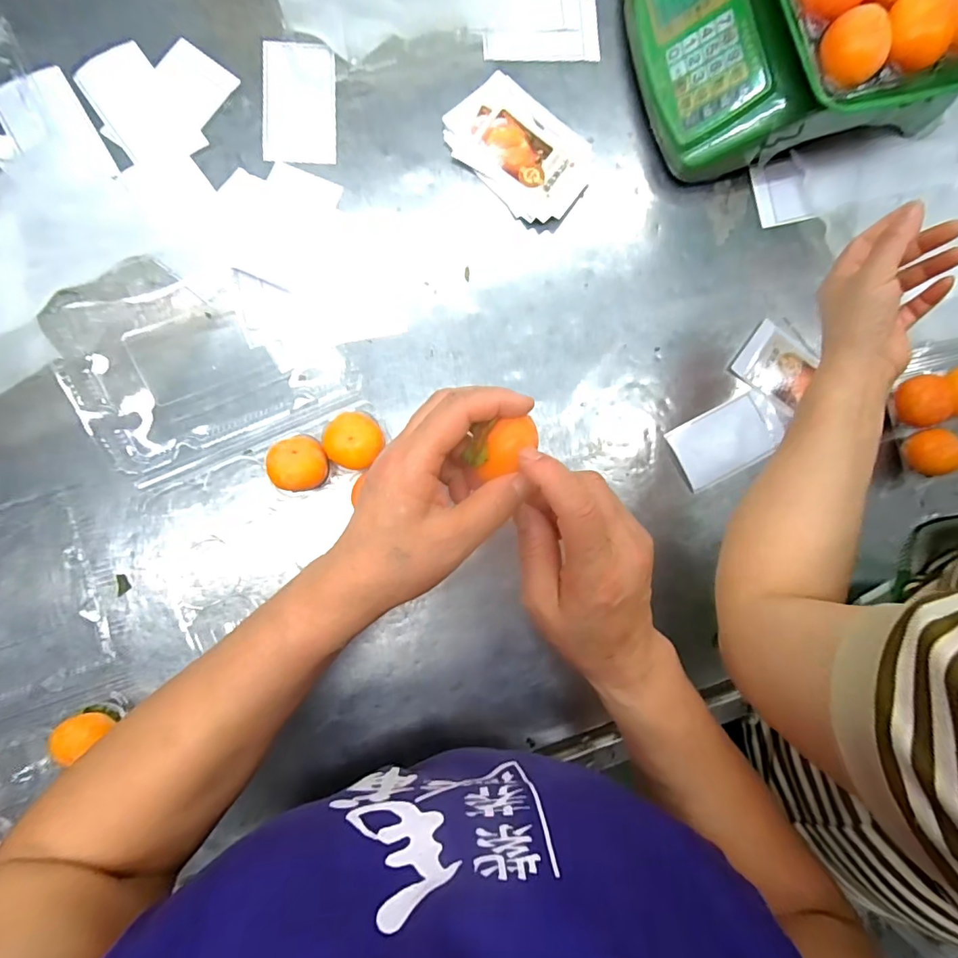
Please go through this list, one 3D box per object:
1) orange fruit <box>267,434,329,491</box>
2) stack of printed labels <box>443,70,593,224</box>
[{"bbox_3d":[-0.159,-0.013,0.427,0.047,0.046,0.047,0,86,-6],"label":"orange fruit"},{"bbox_3d":[0.043,-0.335,0.484,0.146,0.012,0.105,37,83,-3],"label":"stack of printed labels"}]

